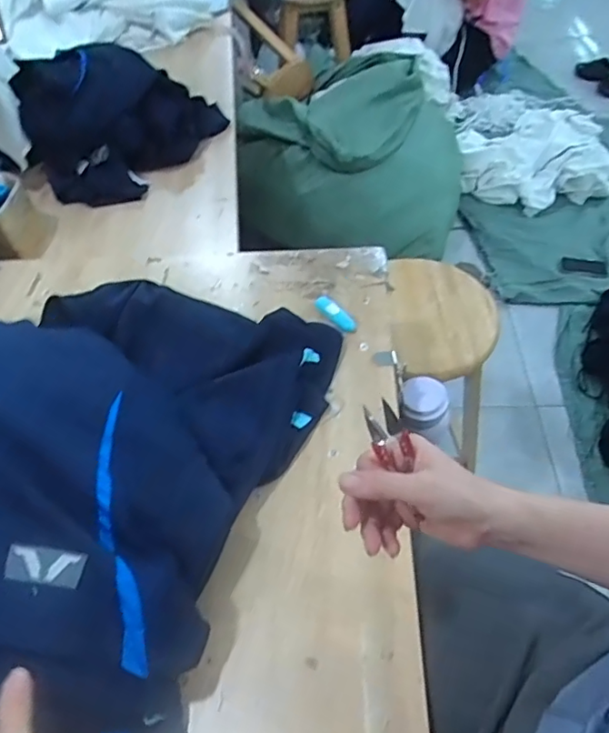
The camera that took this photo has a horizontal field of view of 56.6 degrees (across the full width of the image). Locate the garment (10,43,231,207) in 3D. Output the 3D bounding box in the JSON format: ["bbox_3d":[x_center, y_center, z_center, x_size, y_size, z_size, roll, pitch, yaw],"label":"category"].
[{"bbox_3d":[-0.341,-0.466,1.047,0.228,0.173,0.350,27,57,23],"label":"garment"}]

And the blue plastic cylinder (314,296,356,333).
[{"bbox_3d":[0.038,-0.068,0.735,0.021,0.018,0.069,-35,57,-23],"label":"blue plastic cylinder"}]

